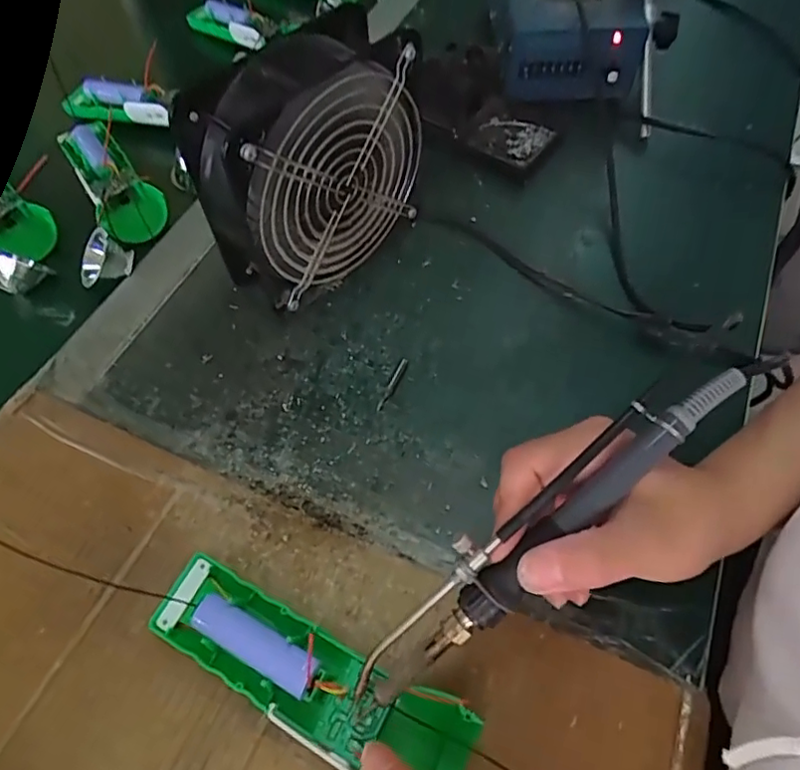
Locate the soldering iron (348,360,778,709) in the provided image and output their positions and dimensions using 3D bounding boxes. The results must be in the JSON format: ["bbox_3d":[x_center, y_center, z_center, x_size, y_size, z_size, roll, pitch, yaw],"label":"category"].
[{"bbox_3d":[0.063,0.053,0.236,0.207,0.020,0.027,-42,67,2],"label":"soldering iron"}]

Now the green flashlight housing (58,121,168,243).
[{"bbox_3d":[-0.225,-0.162,0.458,0.045,0.029,0.131,-29,64,-19],"label":"green flashlight housing"}]

